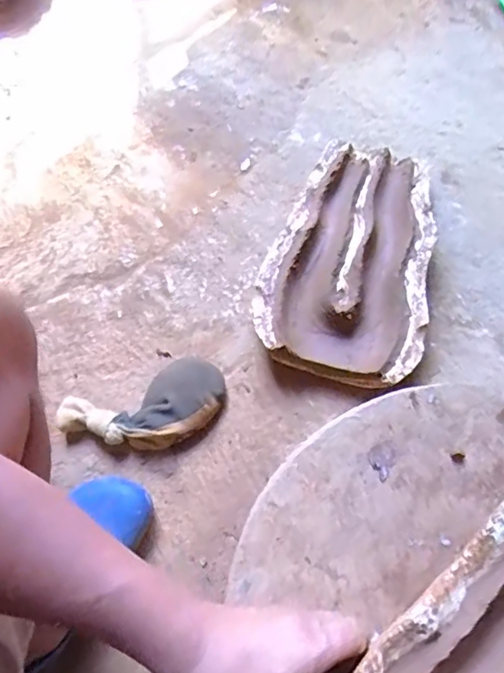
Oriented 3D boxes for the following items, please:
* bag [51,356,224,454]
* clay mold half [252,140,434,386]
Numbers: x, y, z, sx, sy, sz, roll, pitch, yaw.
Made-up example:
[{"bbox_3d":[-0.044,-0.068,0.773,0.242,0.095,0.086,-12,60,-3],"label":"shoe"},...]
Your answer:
[{"bbox_3d":[-0.142,0.101,0.683,0.218,0.041,0.098,-16,76,-7],"label":"bag"},{"bbox_3d":[0.137,-0.111,0.728,0.226,0.061,0.343,15,75,2],"label":"clay mold half"}]

